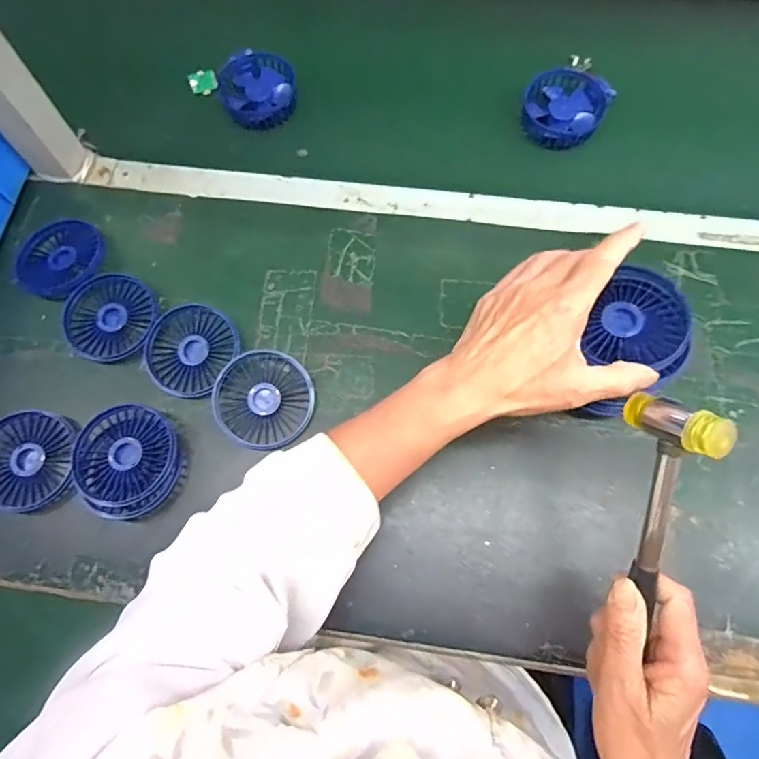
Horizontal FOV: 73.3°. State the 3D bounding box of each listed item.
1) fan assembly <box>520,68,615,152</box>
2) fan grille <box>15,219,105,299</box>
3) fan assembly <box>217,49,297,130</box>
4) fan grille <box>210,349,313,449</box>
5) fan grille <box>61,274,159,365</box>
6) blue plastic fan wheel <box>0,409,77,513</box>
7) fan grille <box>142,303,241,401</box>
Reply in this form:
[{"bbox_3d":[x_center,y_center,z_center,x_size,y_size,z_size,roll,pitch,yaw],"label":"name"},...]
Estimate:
[{"bbox_3d":[0.206,-0.304,0.571,0.086,0.026,0.090,26,74,9],"label":"fan assembly"},{"bbox_3d":[-0.326,-0.124,0.520,0.080,0.009,0.086,0,72,1],"label":"fan grille"},{"bbox_3d":[-0.142,-0.338,0.595,0.084,0.027,0.092,0,72,1],"label":"fan assembly"},{"bbox_3d":[-0.105,0.016,0.462,0.086,0.014,0.086,0,72,1],"label":"fan grille"},{"bbox_3d":[-0.261,-0.063,0.495,0.085,0.008,0.088,-6,72,-1],"label":"fan grille"},{"bbox_3d":[-0.316,0.072,0.460,0.087,0.022,0.085,0,72,1],"label":"blue plastic fan wheel"},{"bbox_3d":[-0.180,-0.029,0.481,0.085,0.011,0.083,0,72,1],"label":"fan grille"}]

